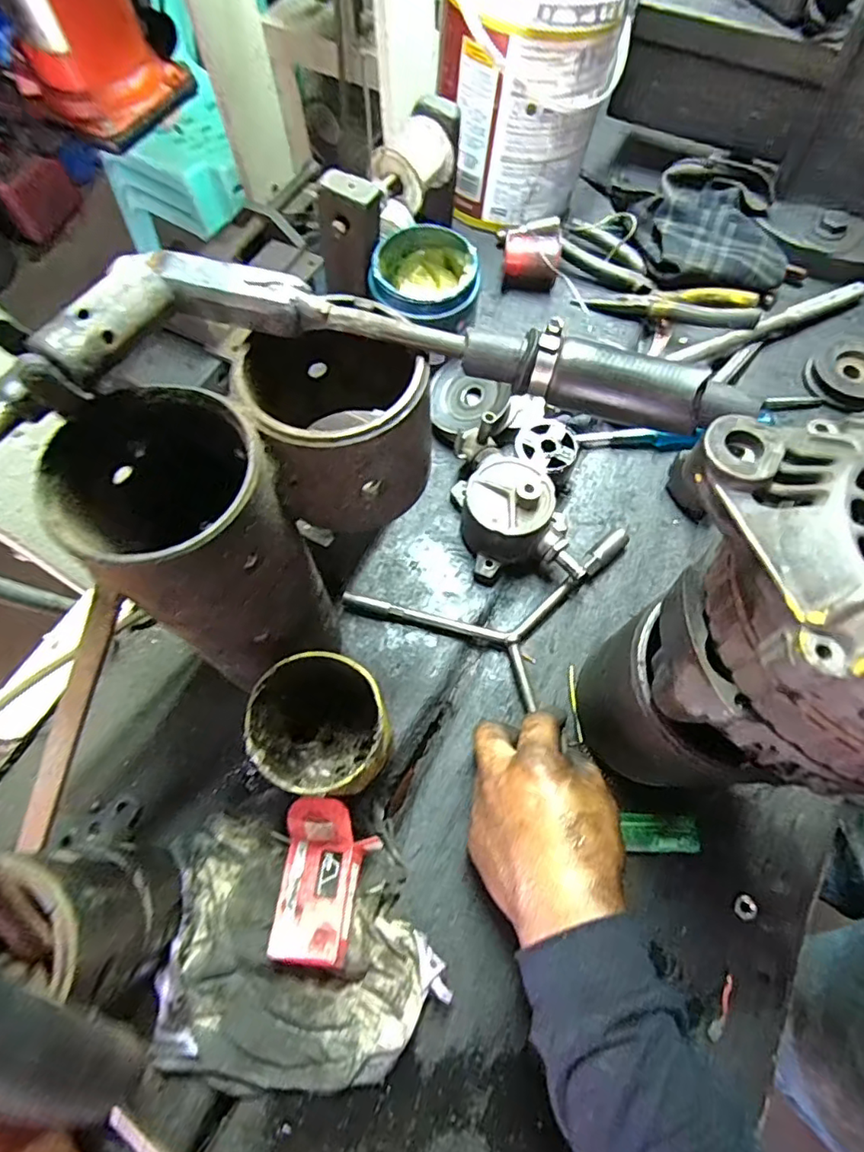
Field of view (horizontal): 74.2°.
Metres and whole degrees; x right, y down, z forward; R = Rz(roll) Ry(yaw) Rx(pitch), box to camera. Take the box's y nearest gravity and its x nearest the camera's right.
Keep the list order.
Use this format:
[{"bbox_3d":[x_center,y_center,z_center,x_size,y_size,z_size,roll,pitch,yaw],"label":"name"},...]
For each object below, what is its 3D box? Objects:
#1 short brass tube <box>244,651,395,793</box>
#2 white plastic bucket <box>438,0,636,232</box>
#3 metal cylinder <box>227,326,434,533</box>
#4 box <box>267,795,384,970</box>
[{"bbox_3d":[-0.066,0.100,0.363,0.078,0.122,0.074,0,66,0],"label":"short brass tube"},{"bbox_3d":[0.094,-0.498,0.559,0.167,0.191,0.173,0,66,0],"label":"white plastic bucket"},{"bbox_3d":[-0.045,-0.079,0.288,0.083,0.077,0.087,0,66,0],"label":"metal cylinder"},{"bbox_3d":[-0.063,0.185,0.352,0.057,0.036,0.090,1,66,1],"label":"box"}]

